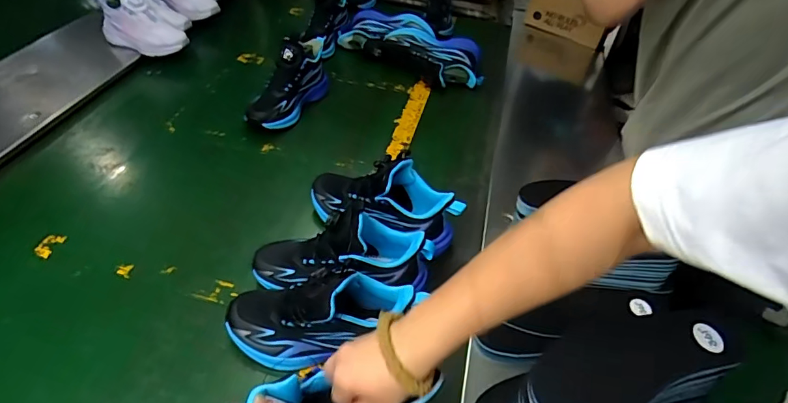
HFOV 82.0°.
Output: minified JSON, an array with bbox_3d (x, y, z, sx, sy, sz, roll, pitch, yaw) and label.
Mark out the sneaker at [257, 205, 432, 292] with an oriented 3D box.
[{"bbox_3d":[-0.070,0.065,0.589,0.219,0.132,0.103,-5,47,-14],"label":"sneaker"}]

